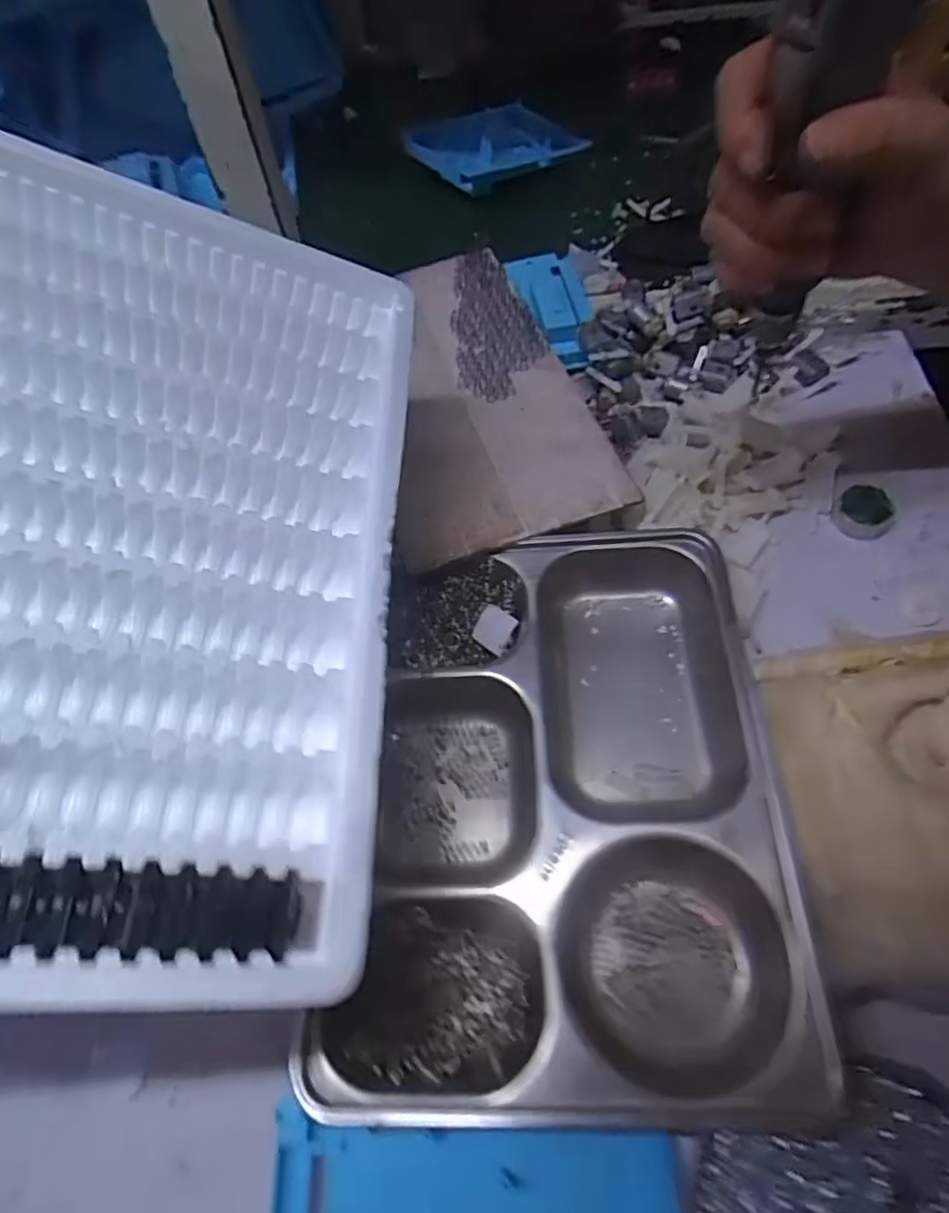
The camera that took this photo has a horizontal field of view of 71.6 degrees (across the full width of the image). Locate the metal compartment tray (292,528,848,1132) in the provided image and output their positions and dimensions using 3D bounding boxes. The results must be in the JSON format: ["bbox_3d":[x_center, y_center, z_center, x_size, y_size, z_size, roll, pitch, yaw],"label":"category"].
[{"bbox_3d":[0.044,0.087,0.335,0.206,0.026,0.277,0,60,5],"label":"metal compartment tray"}]

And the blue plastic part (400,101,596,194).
[{"bbox_3d":[0.016,-0.485,0.686,0.153,0.024,0.155,-28,62,-12],"label":"blue plastic part"}]

